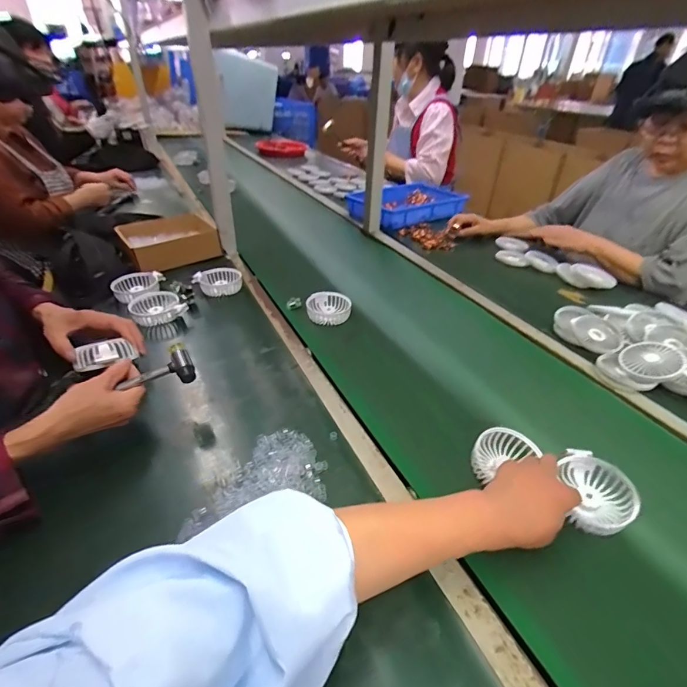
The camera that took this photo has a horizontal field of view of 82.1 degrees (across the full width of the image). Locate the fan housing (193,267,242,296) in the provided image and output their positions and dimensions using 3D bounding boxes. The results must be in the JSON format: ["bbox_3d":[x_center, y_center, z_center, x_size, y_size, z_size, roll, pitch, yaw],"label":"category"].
[{"bbox_3d":[-0.276,-0.135,0.873,0.097,0.034,0.080,24,40,27],"label":"fan housing"}]

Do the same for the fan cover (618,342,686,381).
[{"bbox_3d":[0.522,0.028,0.669,0.086,0.030,0.095,-15,34,33],"label":"fan cover"}]

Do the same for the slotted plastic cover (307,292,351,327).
[{"bbox_3d":[-0.034,-0.069,0.818,0.096,0.040,0.083,1,35,-3],"label":"slotted plastic cover"}]

